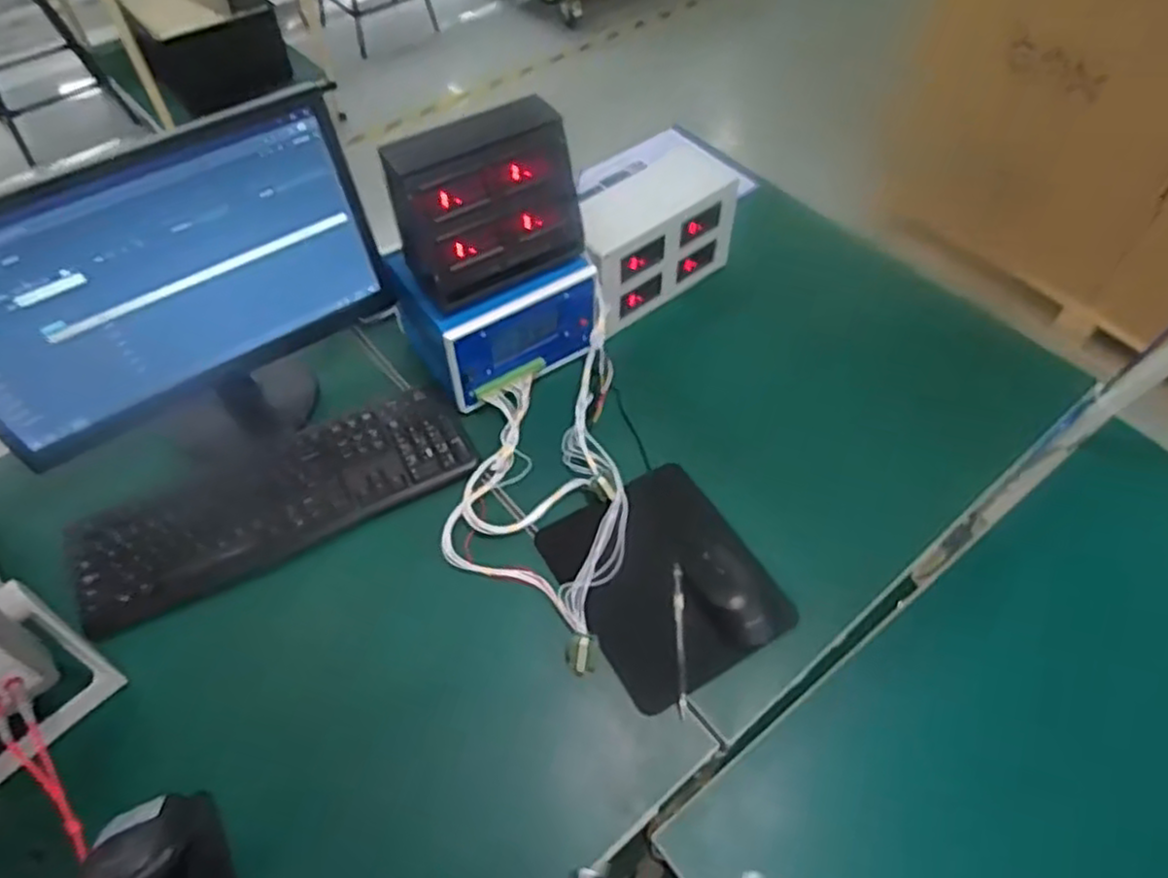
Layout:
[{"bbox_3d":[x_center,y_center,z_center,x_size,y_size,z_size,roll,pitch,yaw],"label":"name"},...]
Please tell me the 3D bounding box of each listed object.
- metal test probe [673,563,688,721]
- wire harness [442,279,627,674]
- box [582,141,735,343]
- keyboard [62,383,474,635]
[{"bbox_3d":[0.098,0.201,0.742,0.011,0.007,0.161,1,54,2],"label":"metal test probe"},{"bbox_3d":[-0.044,0.030,0.830,0.195,0.090,0.424,7,54,6],"label":"wire harness"},{"bbox_3d":[0.079,-0.273,1.003,0.255,0.136,0.135,-37,62,-23],"label":"box"},{"bbox_3d":[-0.346,0.065,0.835,0.430,0.026,0.150,-24,57,-16],"label":"keyboard"}]

